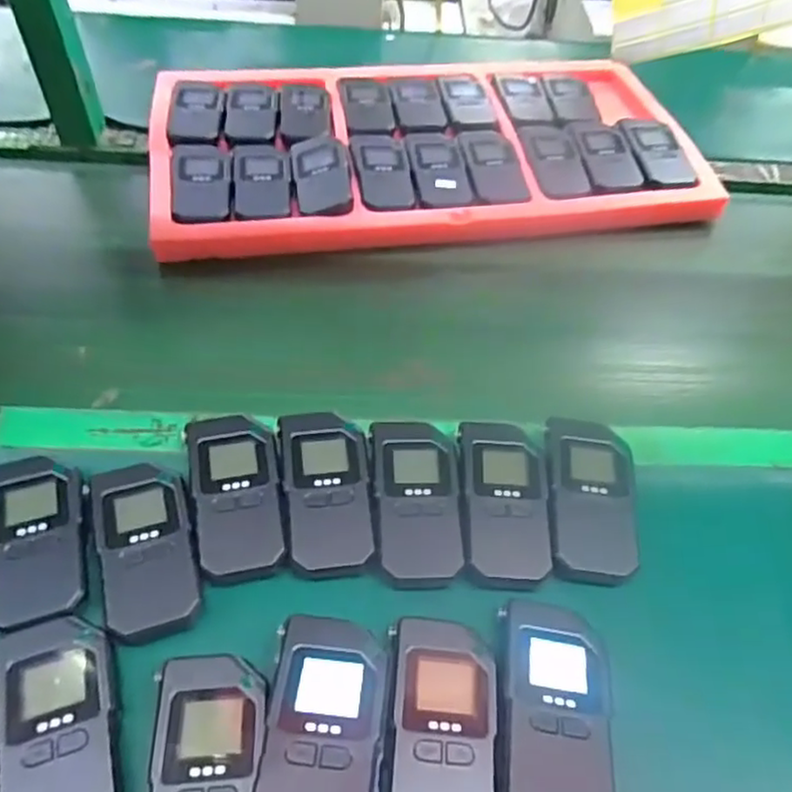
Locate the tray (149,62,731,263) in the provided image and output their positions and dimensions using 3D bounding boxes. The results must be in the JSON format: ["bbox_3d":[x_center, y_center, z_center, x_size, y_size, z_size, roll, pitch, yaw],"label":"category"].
[{"bbox_3d":[0.033,-0.280,0.731,0.581,0.039,0.318,-4,53,-9],"label":"tray"}]

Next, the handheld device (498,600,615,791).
[{"bbox_3d":[0.087,0.167,0.353,0.057,0.020,0.117,7,52,0],"label":"handheld device"}]

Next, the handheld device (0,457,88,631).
[{"bbox_3d":[-0.226,0.090,0.418,0.058,0.024,0.114,-15,55,-17],"label":"handheld device"}]

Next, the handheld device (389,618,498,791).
[{"bbox_3d":[0.025,0.179,0.350,0.056,0.018,0.118,3,52,-3],"label":"handheld device"}]

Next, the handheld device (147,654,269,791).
[{"bbox_3d":[-0.094,0.192,0.333,0.055,0.020,0.117,-3,53,-8],"label":"handheld device"}]

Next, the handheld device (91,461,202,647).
[{"bbox_3d":[-0.157,0.097,0.418,0.055,0.023,0.117,-13,55,-15],"label":"handheld device"}]

